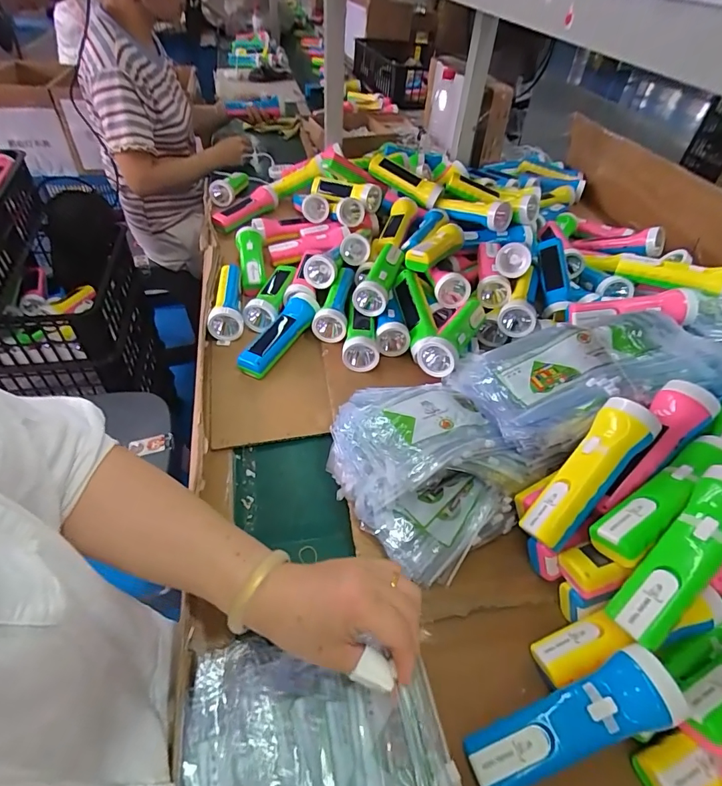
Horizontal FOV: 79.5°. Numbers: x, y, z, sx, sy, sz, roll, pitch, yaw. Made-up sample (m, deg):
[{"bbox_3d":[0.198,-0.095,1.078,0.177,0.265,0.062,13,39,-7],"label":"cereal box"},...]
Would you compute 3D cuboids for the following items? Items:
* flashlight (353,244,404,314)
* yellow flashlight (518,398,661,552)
[{"bbox_3d":[0.032,-0.197,0.725,0.052,0.045,0.167,13,48,8],"label":"flashlight"},{"bbox_3d":[0.228,0.081,0.433,0.164,0.047,0.047,-52,39,0],"label":"yellow flashlight"}]

